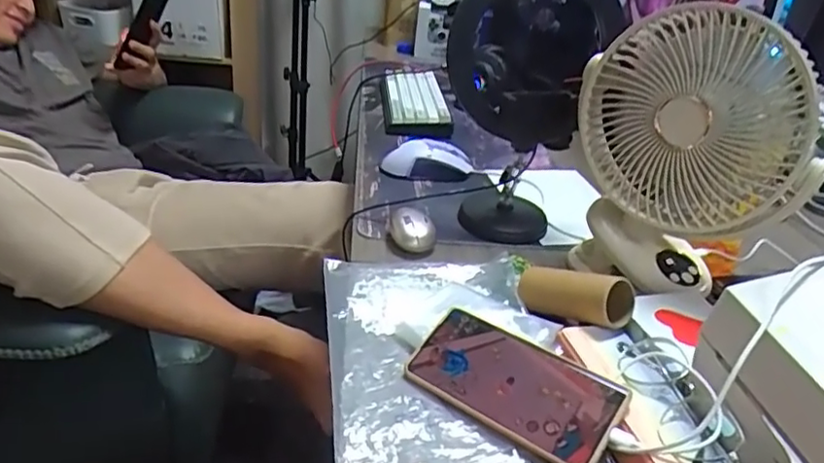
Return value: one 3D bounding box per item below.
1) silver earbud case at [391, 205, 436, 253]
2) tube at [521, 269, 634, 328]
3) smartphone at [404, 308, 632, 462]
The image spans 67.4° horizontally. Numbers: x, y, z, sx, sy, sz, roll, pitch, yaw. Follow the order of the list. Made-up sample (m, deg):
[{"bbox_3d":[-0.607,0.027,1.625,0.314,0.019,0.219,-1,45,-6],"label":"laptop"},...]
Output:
[{"bbox_3d":[0.001,-0.001,0.683,0.051,0.032,0.050,8,30,1],"label":"silver earbud case"},{"bbox_3d":[0.144,0.055,0.561,0.105,0.043,0.038,7,26,33],"label":"tube"},{"bbox_3d":[0.078,0.115,0.475,0.162,0.008,0.081,23,58,32],"label":"smartphone"}]

